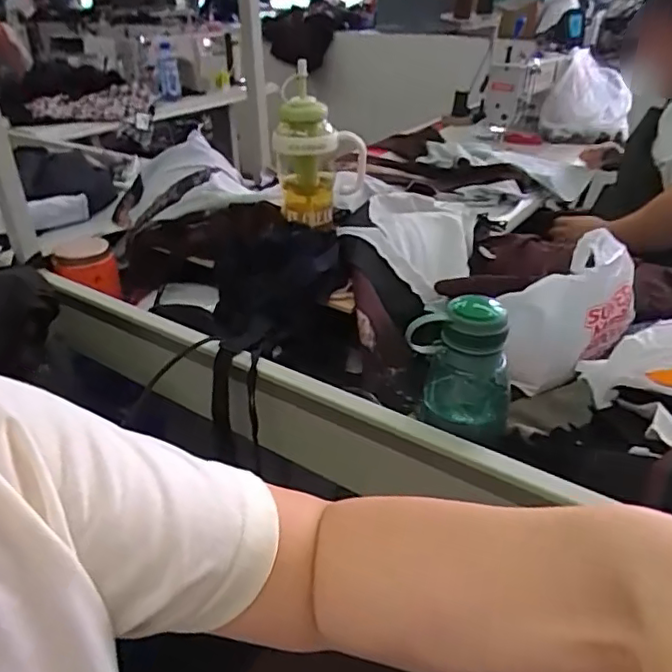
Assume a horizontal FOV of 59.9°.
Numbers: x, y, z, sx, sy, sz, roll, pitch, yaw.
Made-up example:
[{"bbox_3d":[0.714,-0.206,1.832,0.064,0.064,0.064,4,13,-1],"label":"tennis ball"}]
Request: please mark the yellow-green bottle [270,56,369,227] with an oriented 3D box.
[{"bbox_3d":[-0.026,-0.307,0.949,0.145,0.226,0.113,-1,31,-1],"label":"yellow-green bottle"}]

